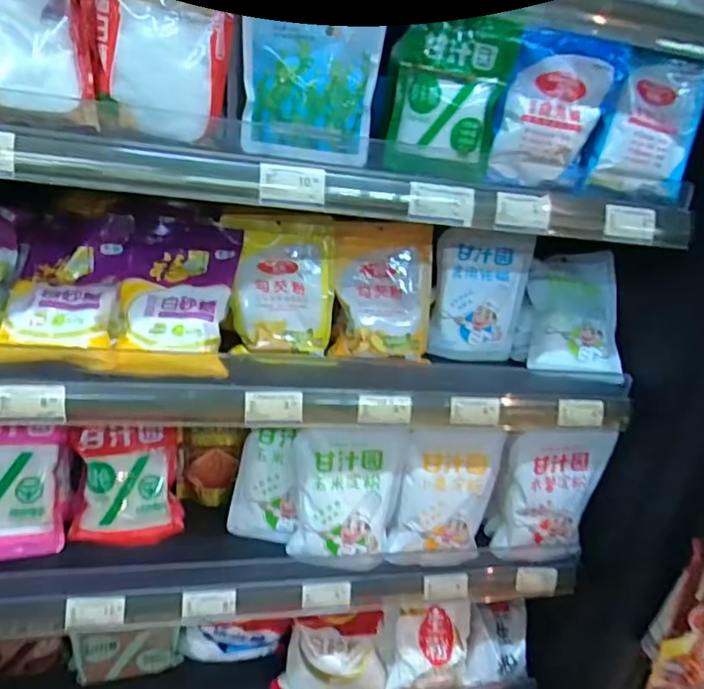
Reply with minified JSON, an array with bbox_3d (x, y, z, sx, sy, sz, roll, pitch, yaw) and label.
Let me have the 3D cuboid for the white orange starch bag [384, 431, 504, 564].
[{"bbox_3d":[0.137,0.218,0.787,0.141,0.206,0.033,3,20,-11],"label":"white orange starch bag"}]

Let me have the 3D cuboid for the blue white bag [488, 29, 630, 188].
[{"bbox_3d":[0.230,-0.252,0.611,0.133,0.152,0.032,-1,29,-16],"label":"blue white bag"}]

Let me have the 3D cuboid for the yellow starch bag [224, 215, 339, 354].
[{"bbox_3d":[-0.088,-0.081,0.731,0.135,0.187,0.030,-1,-10,-12],"label":"yellow starch bag"}]

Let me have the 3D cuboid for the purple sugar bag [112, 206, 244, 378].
[{"bbox_3d":[-0.214,-0.064,0.701,0.134,0.050,0.237,1,58,-8],"label":"purple sugar bag"}]

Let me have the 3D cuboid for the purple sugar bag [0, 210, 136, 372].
[{"bbox_3d":[-0.345,-0.078,0.676,0.135,0.065,0.242,1,60,-8],"label":"purple sugar bag"}]

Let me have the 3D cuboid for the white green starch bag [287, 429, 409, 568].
[{"bbox_3d":[-0.007,0.210,0.761,0.147,0.197,0.049,6,20,-3],"label":"white green starch bag"}]

